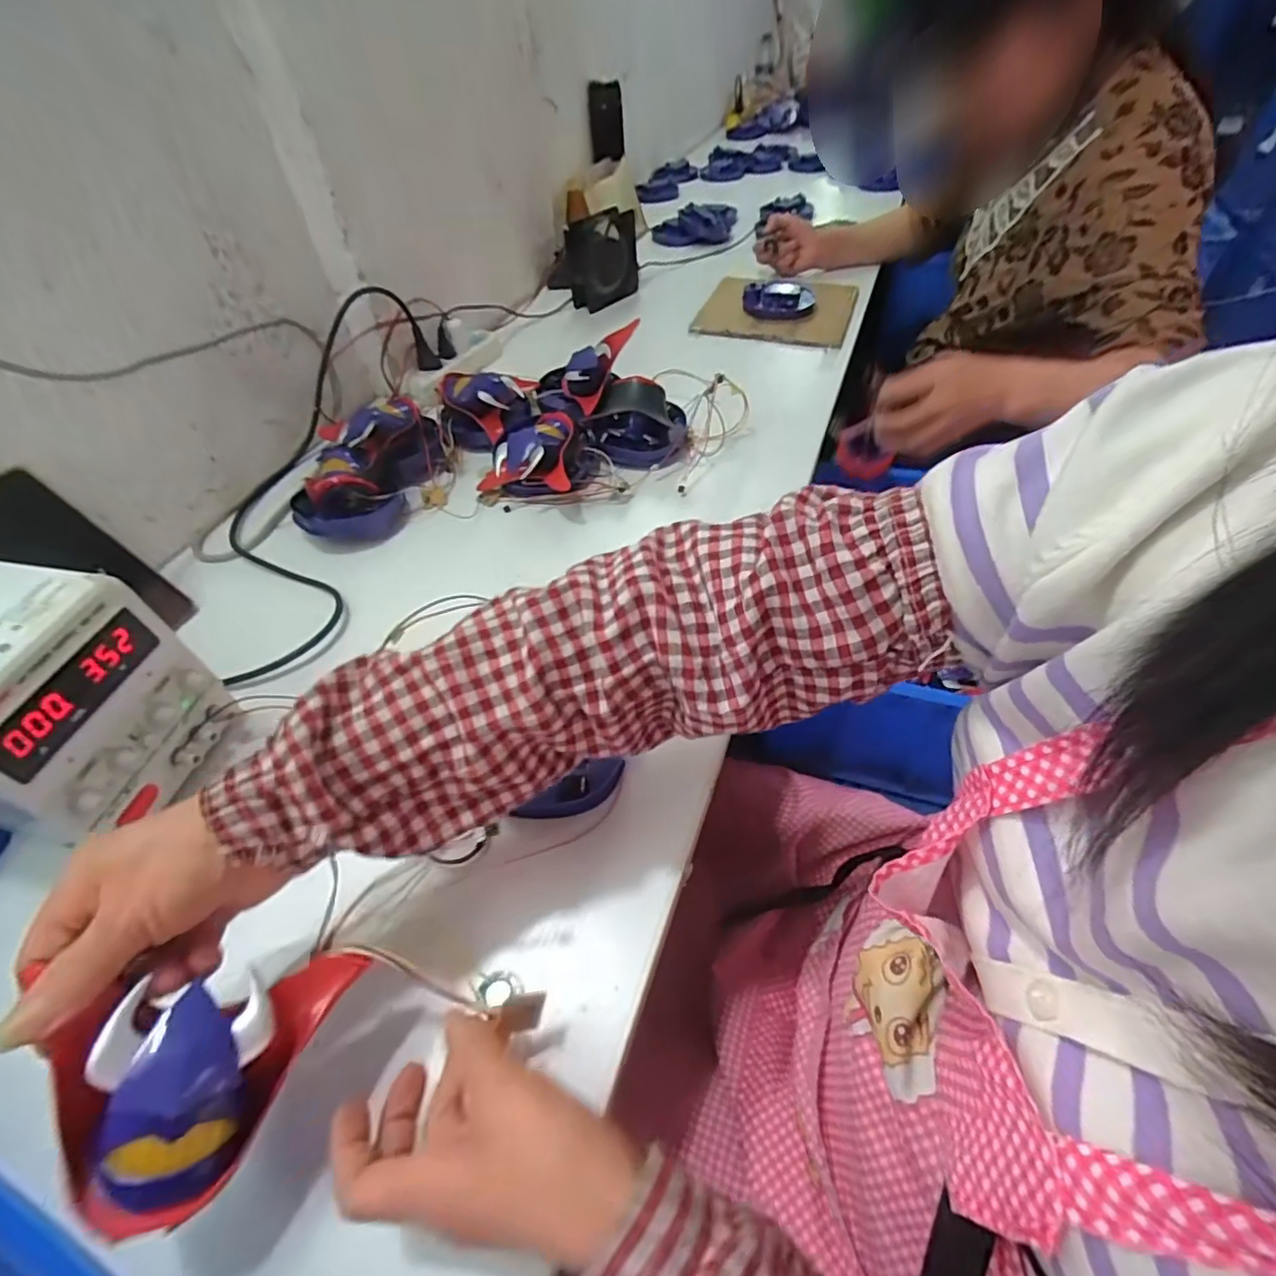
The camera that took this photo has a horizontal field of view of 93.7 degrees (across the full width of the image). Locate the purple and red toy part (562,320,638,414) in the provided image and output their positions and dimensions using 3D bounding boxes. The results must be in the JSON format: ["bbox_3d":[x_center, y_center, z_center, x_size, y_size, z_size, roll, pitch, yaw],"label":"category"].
[{"bbox_3d":[-0.043,-0.330,0.706,0.122,0.041,0.051,-51,55,5],"label":"purple and red toy part"}]

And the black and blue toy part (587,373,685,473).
[{"bbox_3d":[-0.001,-0.239,0.677,0.112,0.086,0.080,-5,47,1],"label":"black and blue toy part"}]

